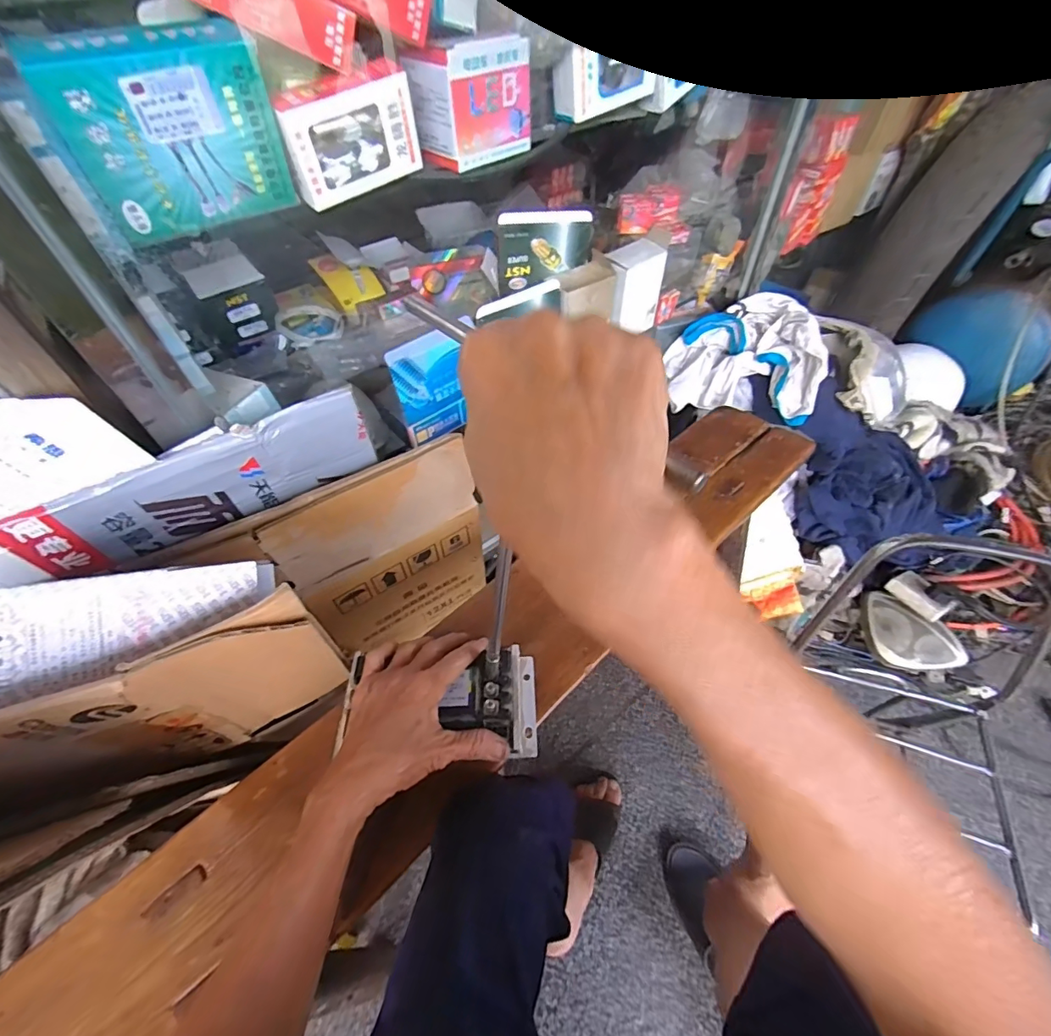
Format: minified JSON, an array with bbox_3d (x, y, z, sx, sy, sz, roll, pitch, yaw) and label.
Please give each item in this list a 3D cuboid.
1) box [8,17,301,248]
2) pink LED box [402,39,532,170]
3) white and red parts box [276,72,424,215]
[{"bbox_3d":[-0.250,-0.273,0.346,0.137,0.111,0.028,-34,58,-22],"label":"box"},{"bbox_3d":[-0.051,-0.394,0.453,0.053,0.082,0.111,34,60,25],"label":"pink LED box"},{"bbox_3d":[-0.146,-0.320,0.401,0.111,0.075,0.022,-32,57,-21],"label":"white and red parts box"}]

